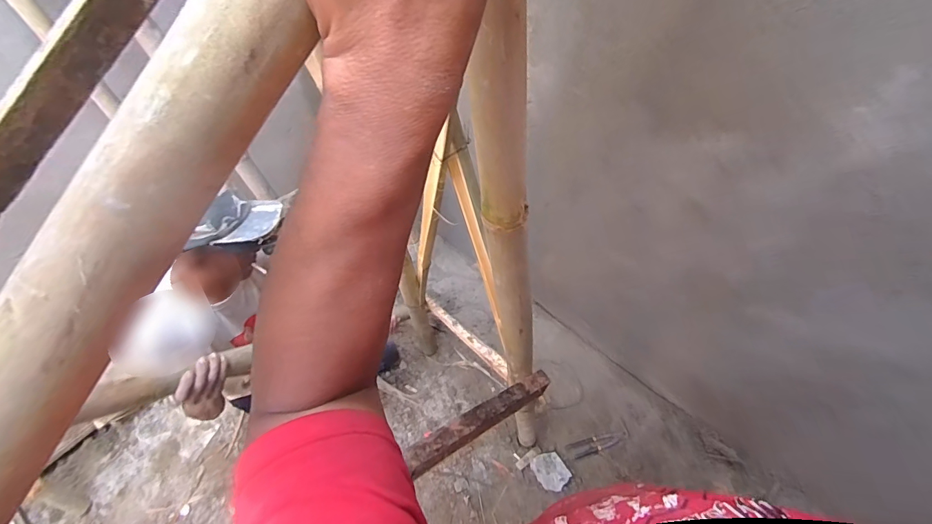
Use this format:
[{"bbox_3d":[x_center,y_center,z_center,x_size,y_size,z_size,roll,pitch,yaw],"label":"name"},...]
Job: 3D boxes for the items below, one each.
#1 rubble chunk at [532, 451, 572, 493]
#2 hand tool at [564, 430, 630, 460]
[{"bbox_3d":[0.291,0.711,1.454,0.103,0.020,0.123,-36,58,-23],"label":"rubble chunk"},{"bbox_3d":[0.467,0.642,1.506,0.226,0.016,0.056,-15,52,-9],"label":"hand tool"}]

